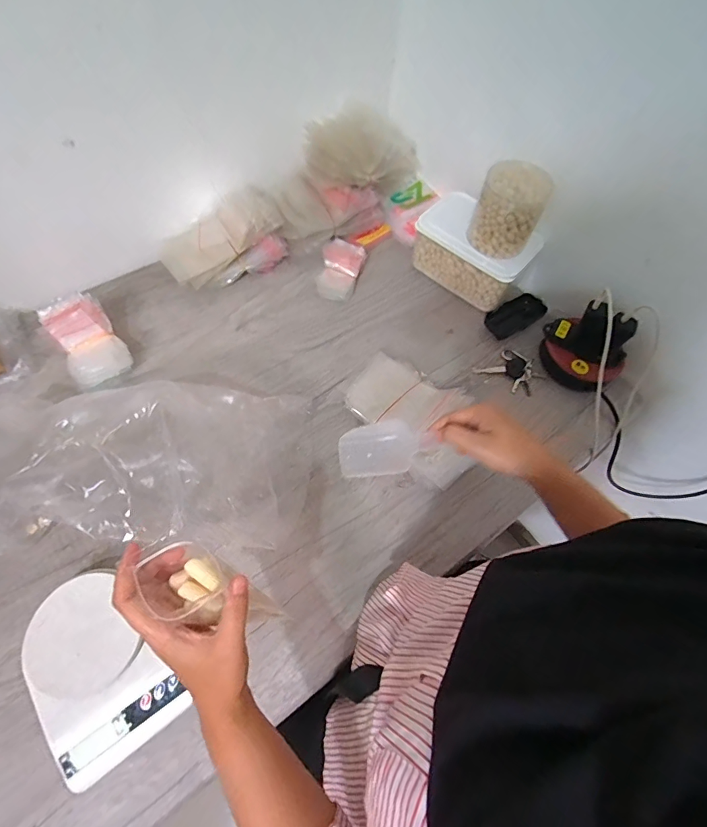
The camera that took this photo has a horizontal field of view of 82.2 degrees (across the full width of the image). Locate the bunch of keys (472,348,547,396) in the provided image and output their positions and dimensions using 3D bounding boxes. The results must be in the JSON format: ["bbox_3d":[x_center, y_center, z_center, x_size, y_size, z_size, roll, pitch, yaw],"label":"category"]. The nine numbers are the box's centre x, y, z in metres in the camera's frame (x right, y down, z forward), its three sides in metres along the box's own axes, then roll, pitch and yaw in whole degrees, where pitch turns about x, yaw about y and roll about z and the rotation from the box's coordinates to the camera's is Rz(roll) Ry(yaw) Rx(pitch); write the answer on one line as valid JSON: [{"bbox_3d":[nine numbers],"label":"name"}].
[{"bbox_3d":[0.247,-0.068,0.638,0.090,0.015,0.066,38,66,15],"label":"bunch of keys"}]

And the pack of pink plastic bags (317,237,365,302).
[{"bbox_3d":[-0.023,-0.243,0.679,0.064,0.052,0.084,15,62,4],"label":"pack of pink plastic bags"}]

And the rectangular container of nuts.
[{"bbox_3d":[0.202,-0.277,0.682,0.188,0.103,0.110,39,66,15],"label":"rectangular container of nuts"}]

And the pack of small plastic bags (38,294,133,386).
[{"bbox_3d":[-0.377,-0.098,0.580,0.083,0.072,0.125,-34,70,-19],"label":"pack of small plastic bags"}]

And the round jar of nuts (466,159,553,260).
[{"bbox_3d":[0.227,-0.299,0.596,0.089,0.108,0.073,25,63,9],"label":"round jar of nuts"}]

